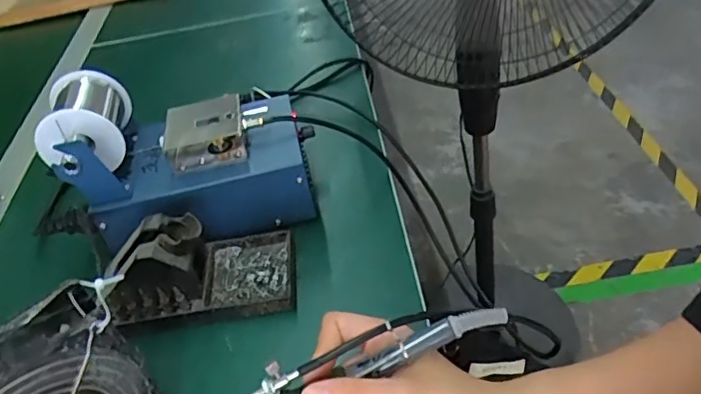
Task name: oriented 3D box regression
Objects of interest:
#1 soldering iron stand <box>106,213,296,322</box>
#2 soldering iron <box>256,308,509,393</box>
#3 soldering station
[{"bbox_3d":[-0.117,0.048,0.451,0.139,0.068,0.082,-7,41,2],"label":"soldering iron stand"},{"bbox_3d":[-0.014,0.099,0.314,0.205,0.026,0.022,-26,43,-1],"label":"soldering iron"},{"bbox_3d":[-0.140,-0.026,0.496,0.209,0.139,0.107,-7,41,3],"label":"soldering station"}]

